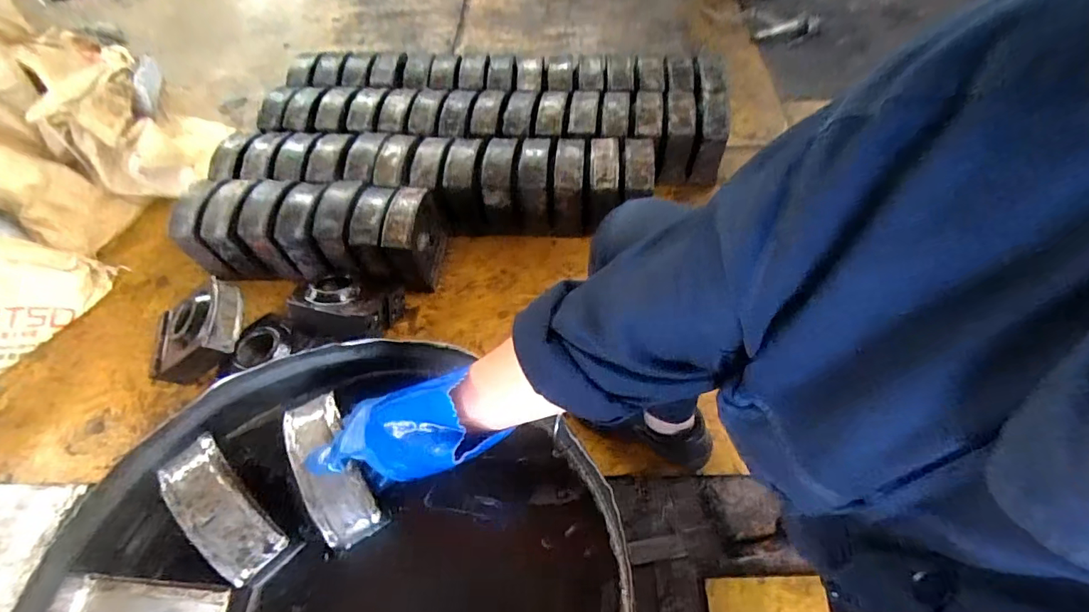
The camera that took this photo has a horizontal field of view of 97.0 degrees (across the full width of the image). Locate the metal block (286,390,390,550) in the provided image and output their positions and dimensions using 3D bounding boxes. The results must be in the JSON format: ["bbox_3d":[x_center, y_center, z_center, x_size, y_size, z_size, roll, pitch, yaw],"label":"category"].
[{"bbox_3d":[-0.228,0.169,0.509,0.060,0.048,0.160,-27,67,-15],"label":"metal block"}]

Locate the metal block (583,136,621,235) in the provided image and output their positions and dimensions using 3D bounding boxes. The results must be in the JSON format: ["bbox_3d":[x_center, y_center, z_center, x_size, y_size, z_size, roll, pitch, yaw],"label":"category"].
[{"bbox_3d":[0.131,-0.264,1.081,0.065,0.167,0.140,2,57,6],"label":"metal block"}]

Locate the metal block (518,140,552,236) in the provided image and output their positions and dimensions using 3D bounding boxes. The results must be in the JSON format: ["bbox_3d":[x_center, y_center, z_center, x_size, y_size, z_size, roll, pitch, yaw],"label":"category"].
[{"bbox_3d":[-0.019,-0.266,1.097,0.069,0.170,0.147,-1,57,4],"label":"metal block"}]

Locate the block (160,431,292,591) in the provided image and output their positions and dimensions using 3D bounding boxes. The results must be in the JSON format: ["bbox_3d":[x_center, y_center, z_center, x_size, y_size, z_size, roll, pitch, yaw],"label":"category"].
[{"bbox_3d":[-0.327,0.200,0.480,0.060,0.019,0.151,-40,74,-22],"label":"block"}]

